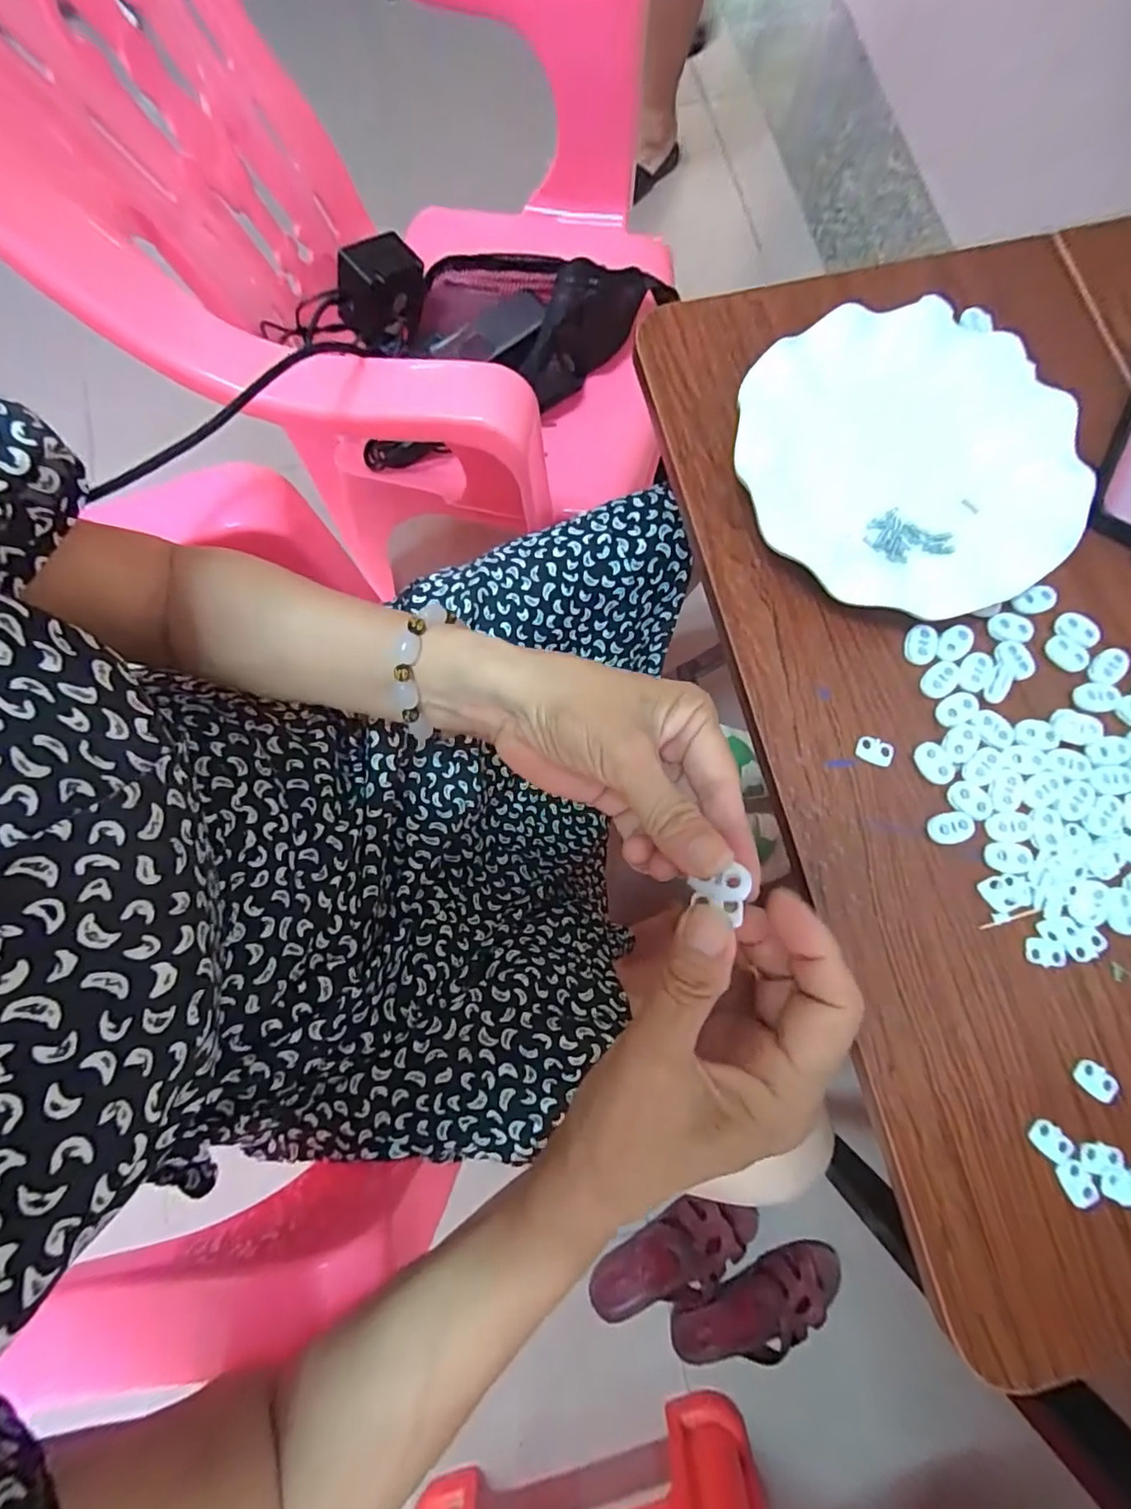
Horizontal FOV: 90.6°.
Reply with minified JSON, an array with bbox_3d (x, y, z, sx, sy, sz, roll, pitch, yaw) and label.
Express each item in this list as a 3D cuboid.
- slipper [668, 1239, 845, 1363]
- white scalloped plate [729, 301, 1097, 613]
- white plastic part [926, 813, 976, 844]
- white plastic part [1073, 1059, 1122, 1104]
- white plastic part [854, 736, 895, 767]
[{"bbox_3d":[0.236,0.670,0.671,0.218,0.047,0.085,-20,80,-3],"label":"slipper"},{"bbox_3d":[0.194,-0.168,0.317,0.180,0.018,0.183,0,80,1],"label":"white scalloped plate"},{"bbox_3d":[0.199,0.038,0.287,0.023,0.004,0.015,-8,80,-1],"label":"white plastic part"},{"bbox_3d":[0.253,0.156,0.266,0.019,0.004,0.014,41,83,7],"label":"white plastic part"},{"bbox_3d":[0.165,-0.001,0.298,0.019,0.004,0.013,22,81,4],"label":"white plastic part"}]

